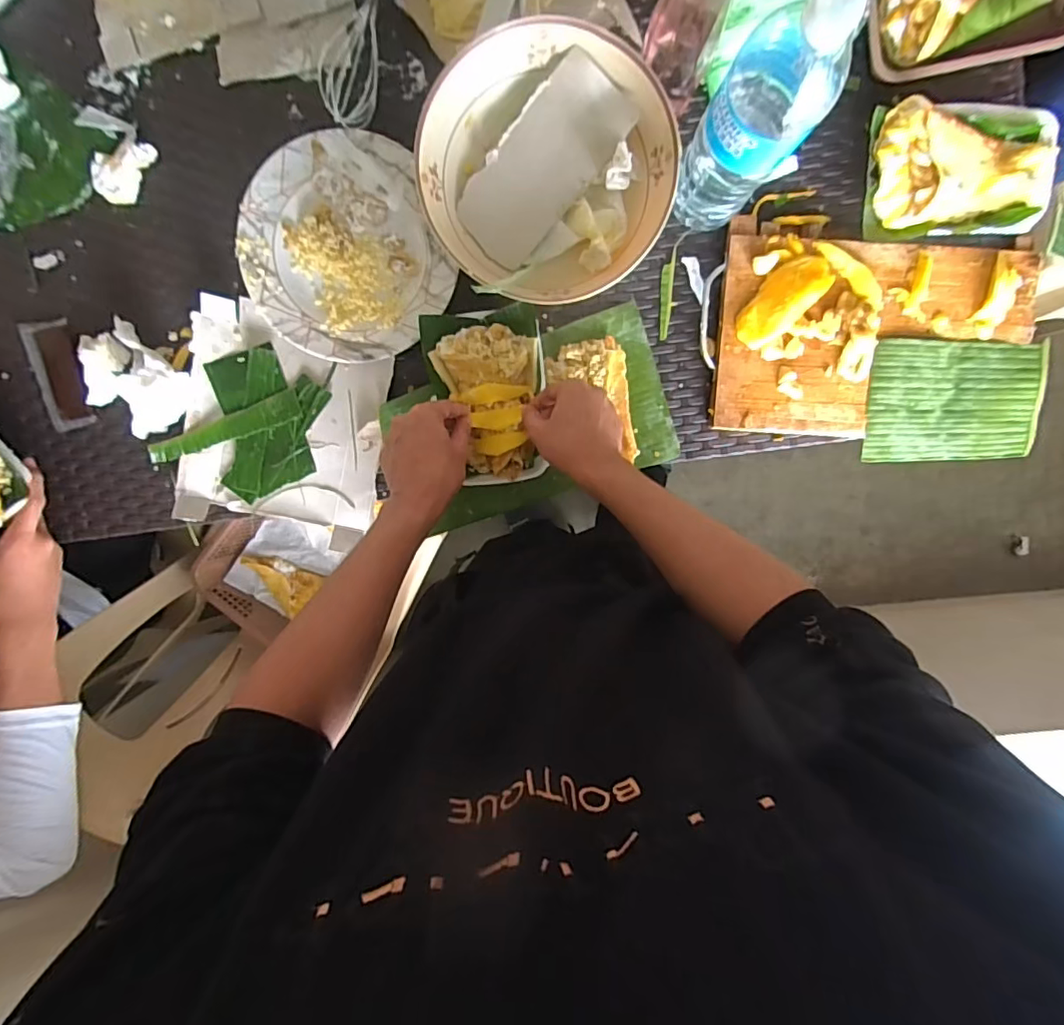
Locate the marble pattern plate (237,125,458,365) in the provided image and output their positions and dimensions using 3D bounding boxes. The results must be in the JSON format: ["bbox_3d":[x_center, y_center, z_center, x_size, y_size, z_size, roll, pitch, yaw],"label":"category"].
[{"bbox_3d":[-0.199,-0.272,0.563,0.196,0.019,0.219,-23,97,2],"label":"marble pattern plate"}]

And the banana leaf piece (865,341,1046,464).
[{"bbox_3d":[0.461,-0.120,0.583,0.183,0.023,0.127,0,98,-1],"label":"banana leaf piece"}]

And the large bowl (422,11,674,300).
[{"bbox_3d":[0.015,-0.334,0.535,0.232,0.058,0.234,0,98,-1],"label":"large bowl"}]

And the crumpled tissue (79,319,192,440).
[{"bbox_3d":[-0.432,-0.141,0.572,0.122,0.036,0.098,44,95,-6],"label":"crumpled tissue"}]

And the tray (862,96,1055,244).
[{"bbox_3d":[0.434,-0.345,0.543,0.182,0.030,0.117,-3,98,0],"label":"tray"}]

